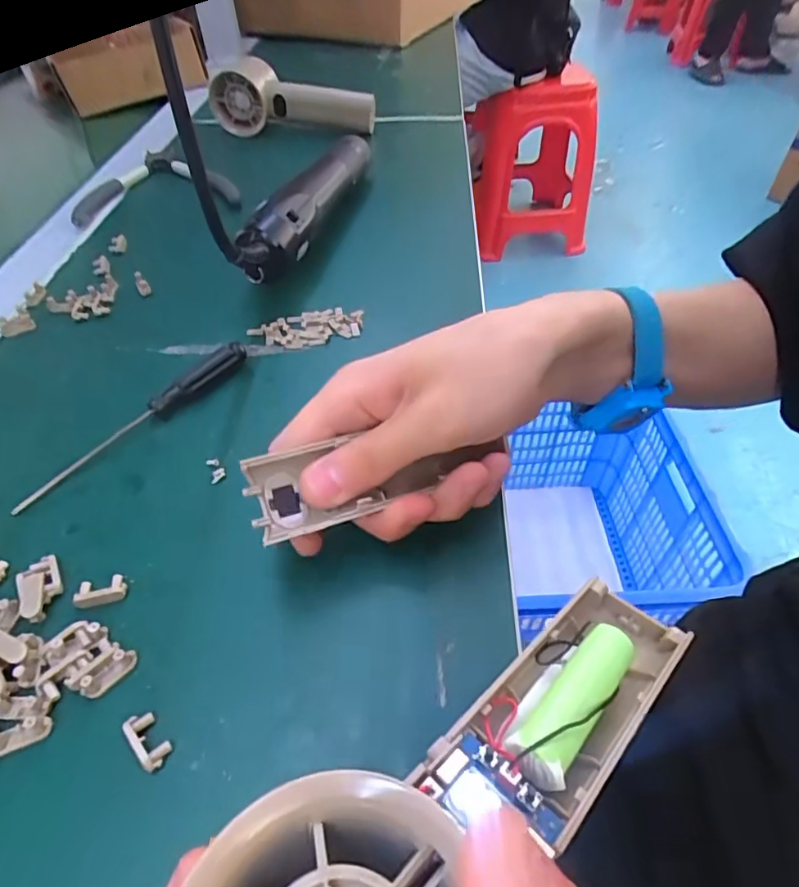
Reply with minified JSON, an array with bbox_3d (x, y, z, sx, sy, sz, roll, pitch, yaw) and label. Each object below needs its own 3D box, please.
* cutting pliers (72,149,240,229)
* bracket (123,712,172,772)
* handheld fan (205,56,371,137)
[{"bbox_3d":[-0.208,-0.230,0.463,0.127,0.020,0.127,-10,50,-11],"label":"cutting pliers"},{"bbox_3d":[-0.085,0.099,0.179,0.009,0.006,0.019,-35,58,-28],"label":"bracket"},{"bbox_3d":[-0.107,-0.351,0.546,0.164,0.062,0.045,5,48,6],"label":"handheld fan"}]

